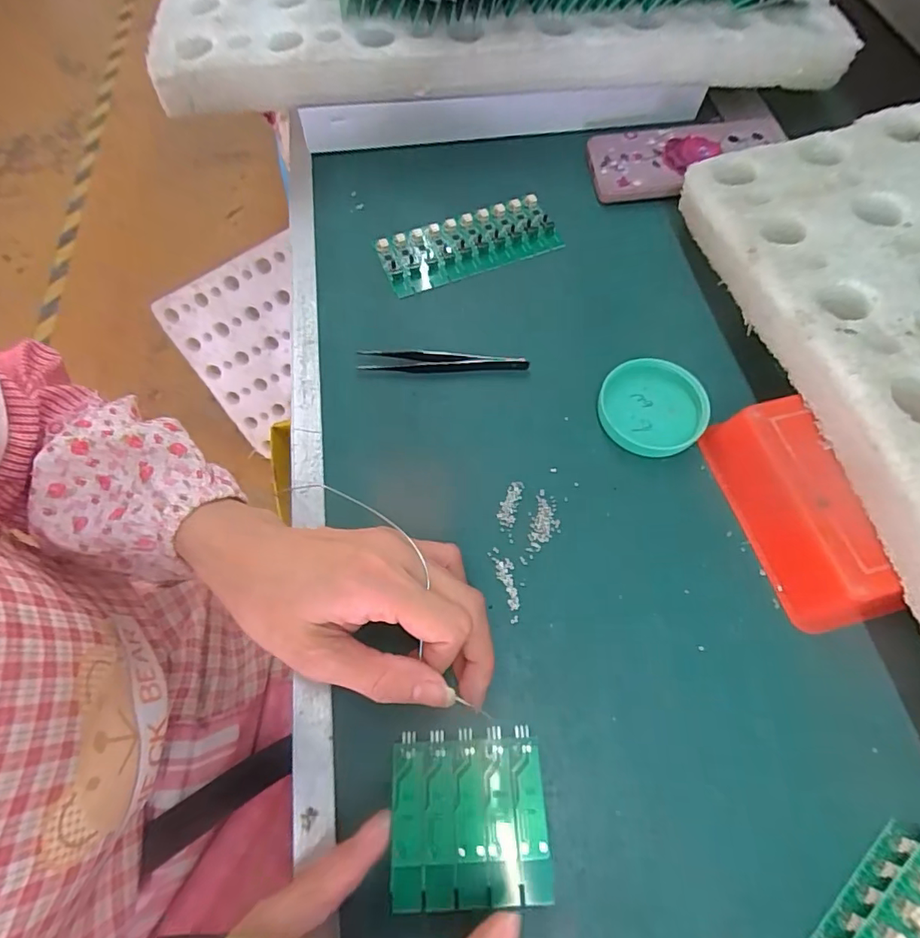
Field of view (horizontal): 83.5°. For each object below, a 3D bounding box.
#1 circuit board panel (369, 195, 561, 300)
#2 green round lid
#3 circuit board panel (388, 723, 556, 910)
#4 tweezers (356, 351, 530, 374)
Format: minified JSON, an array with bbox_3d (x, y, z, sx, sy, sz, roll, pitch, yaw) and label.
[{"bbox_3d":[0.006,-0.175,0.398,0.134,0.007,0.056,-21,66,-9],"label":"circuit board panel"},{"bbox_3d":[0.122,-0.040,0.330,0.065,0.014,0.063,0,65,1],"label":"green round lid"},{"bbox_3d":[0.004,0.156,0.234,0.069,0.011,0.066,-3,64,1],"label":"circuit board panel"},{"bbox_3d":[-0.012,-0.072,0.348,0.113,0.009,0.013,3,65,2],"label":"tweezers"}]

